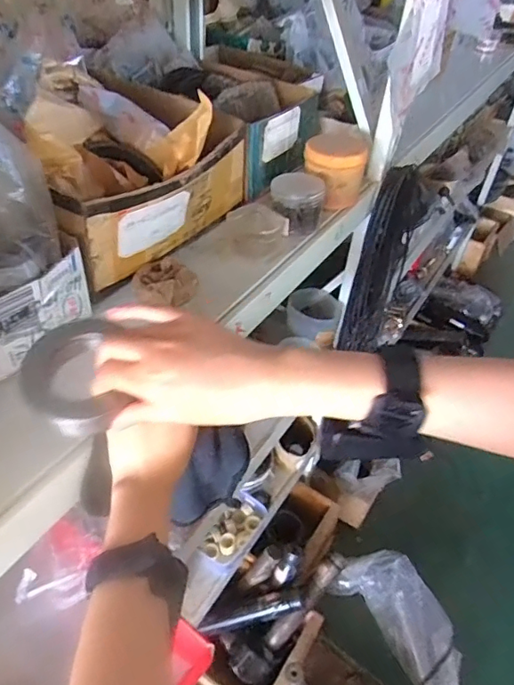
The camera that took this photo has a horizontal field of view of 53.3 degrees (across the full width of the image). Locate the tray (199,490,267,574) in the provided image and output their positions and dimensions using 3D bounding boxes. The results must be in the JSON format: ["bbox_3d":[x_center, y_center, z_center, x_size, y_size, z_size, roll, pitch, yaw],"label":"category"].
[{"bbox_3d":[-0.054,0.412,1.120,0.089,0.067,0.158,28,49,23],"label":"tray"}]

